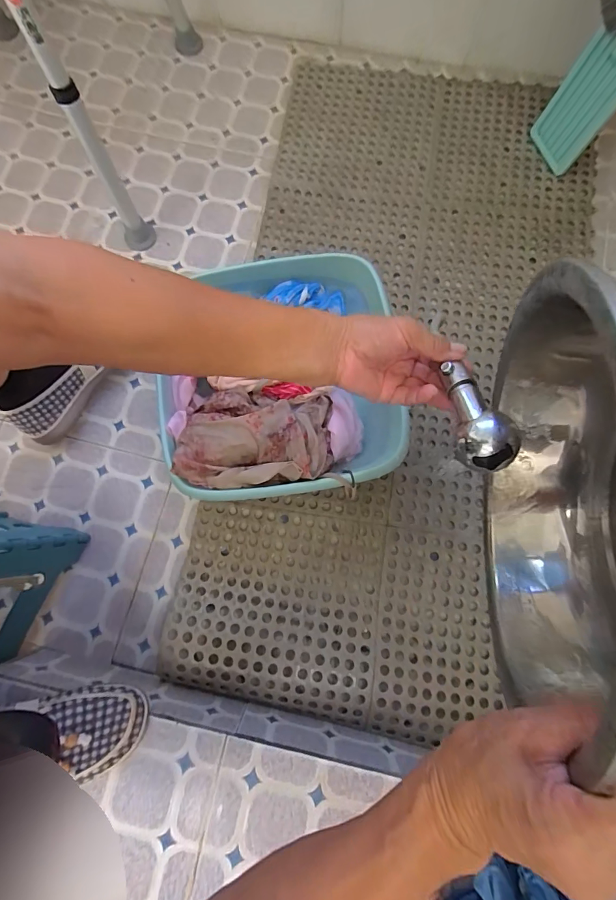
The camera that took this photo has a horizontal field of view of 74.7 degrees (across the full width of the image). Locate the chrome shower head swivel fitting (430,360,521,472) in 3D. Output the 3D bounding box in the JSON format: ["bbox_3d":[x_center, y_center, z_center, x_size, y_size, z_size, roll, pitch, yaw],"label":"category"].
[{"bbox_3d":[0.137,-0.029,0.339,0.039,0.040,0.098,-13,65,-2],"label":"chrome shower head swivel fitting"}]

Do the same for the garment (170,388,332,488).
[{"bbox_3d":[-0.067,-0.019,0.504,0.189,0.050,0.120,-5,77,0],"label":"garment"}]

